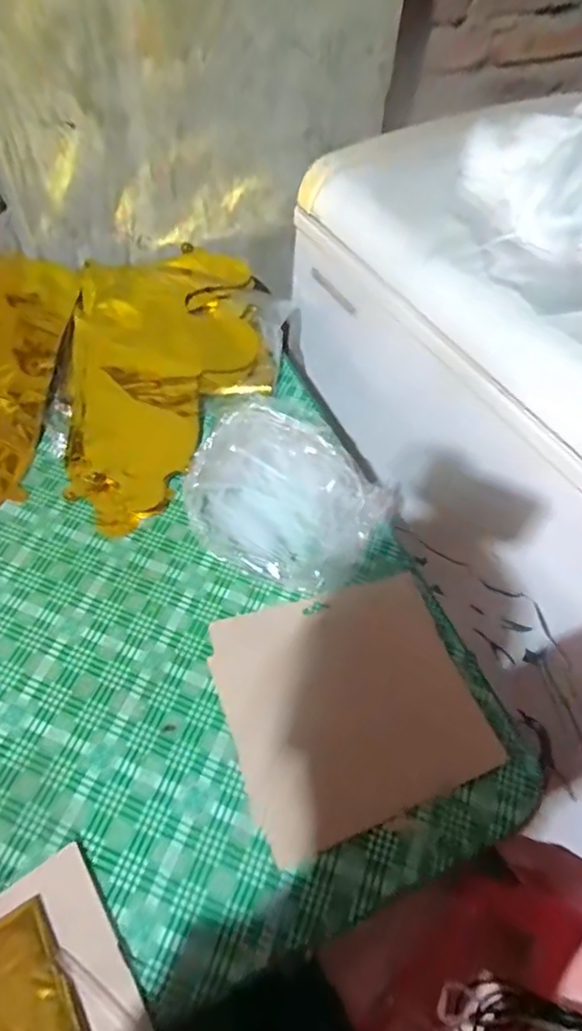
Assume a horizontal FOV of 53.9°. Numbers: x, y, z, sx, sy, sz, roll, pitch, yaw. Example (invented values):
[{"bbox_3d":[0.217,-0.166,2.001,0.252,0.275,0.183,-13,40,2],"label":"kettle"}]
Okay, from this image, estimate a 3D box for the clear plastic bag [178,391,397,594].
[{"bbox_3d":[-0.005,-0.021,0.538,0.175,0.084,0.140,17,55,9],"label":"clear plastic bag"}]

